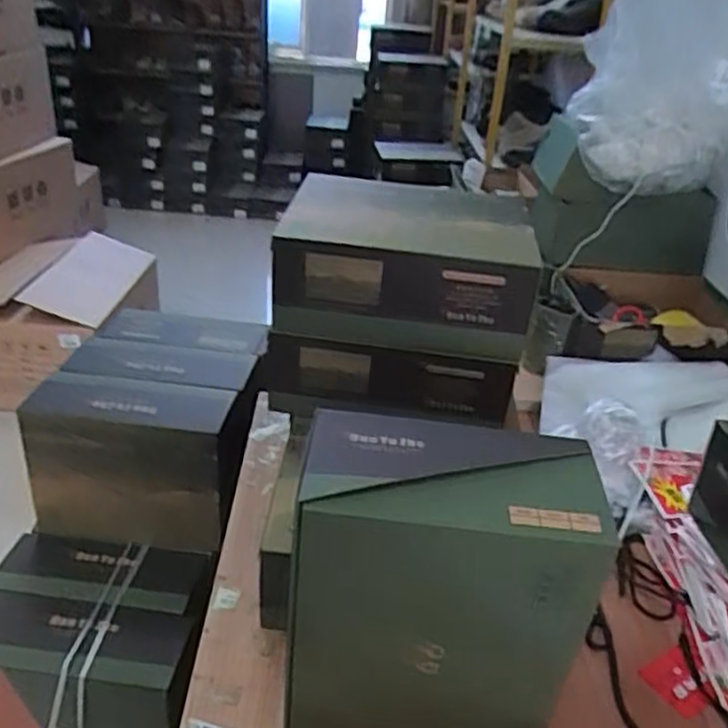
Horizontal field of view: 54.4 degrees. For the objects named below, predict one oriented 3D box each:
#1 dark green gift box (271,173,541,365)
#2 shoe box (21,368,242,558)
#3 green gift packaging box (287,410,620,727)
[{"bbox_3d":[0.052,-0.146,0.977,0.329,0.144,0.272,6,30,2],"label":"dark green gift box"},{"bbox_3d":[-0.392,0.163,1.215,0.322,0.238,0.146,5,30,1],"label":"shoe box"},{"bbox_3d":[0.064,0.225,0.671,0.243,0.328,0.115,7,30,4],"label":"green gift packaging box"}]

